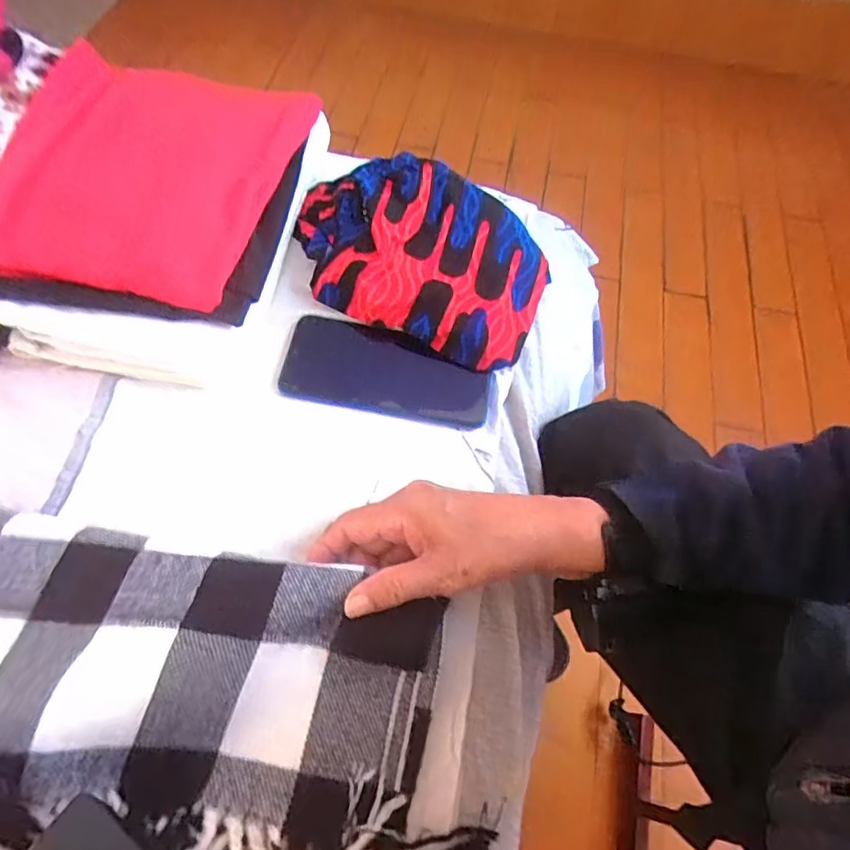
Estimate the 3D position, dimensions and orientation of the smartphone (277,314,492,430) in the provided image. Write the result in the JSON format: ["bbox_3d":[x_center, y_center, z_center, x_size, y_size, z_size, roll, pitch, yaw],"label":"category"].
[{"bbox_3d":[-0.030,-0.045,0.467,0.162,0.009,0.081,9,61,2],"label":"smartphone"}]

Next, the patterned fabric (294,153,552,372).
[{"bbox_3d":[-0.007,-0.152,0.497,0.224,0.055,0.162,21,62,8],"label":"patterned fabric"}]

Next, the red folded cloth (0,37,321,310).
[{"bbox_3d":[-0.225,-0.213,0.464,0.225,0.041,0.240,11,61,2],"label":"red folded cloth"}]

